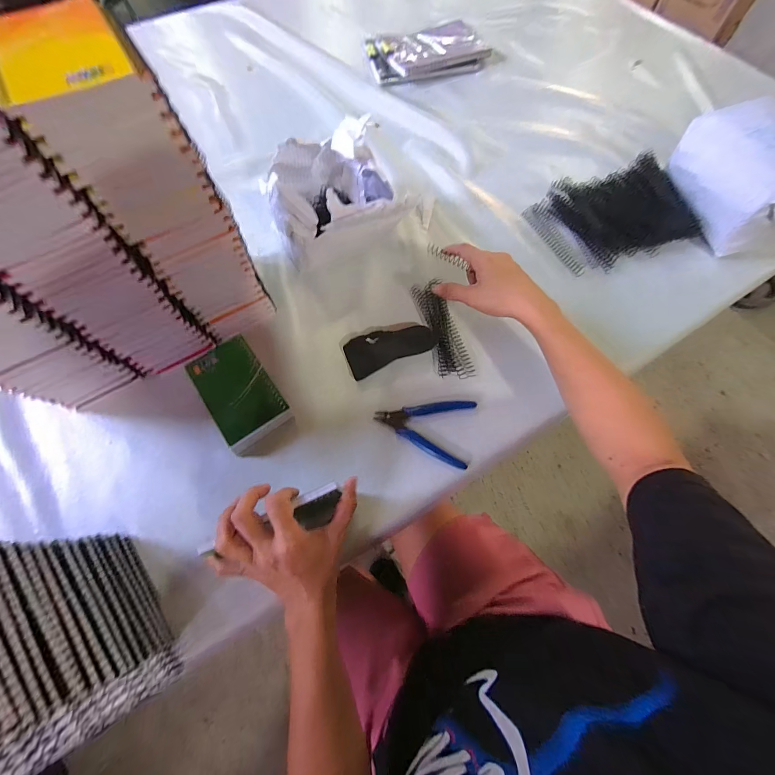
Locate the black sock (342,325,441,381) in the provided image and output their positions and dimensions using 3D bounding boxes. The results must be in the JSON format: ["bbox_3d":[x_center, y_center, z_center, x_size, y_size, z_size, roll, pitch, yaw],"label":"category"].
[{"bbox_3d":[0.004,-0.055,0.457,0.122,0.017,0.054,-24,70,-8],"label":"black sock"}]

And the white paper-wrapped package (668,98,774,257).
[{"bbox_3d":[0.502,-0.303,0.466,0.092,0.105,0.201,-13,69,-4],"label":"white paper-wrapped package"}]

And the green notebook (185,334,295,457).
[{"bbox_3d":[-0.184,0.006,0.415,0.078,0.038,0.142,-34,72,-11],"label":"green notebook"}]

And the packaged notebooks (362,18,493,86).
[{"bbox_3d":[0.084,-0.713,0.702,0.245,0.046,0.147,-16,69,-5],"label":"packaged notebooks"}]

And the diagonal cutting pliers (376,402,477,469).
[{"bbox_3d":[0.046,0.042,0.411,0.115,0.013,0.082,16,70,7],"label":"diagonal cutting pliers"}]

